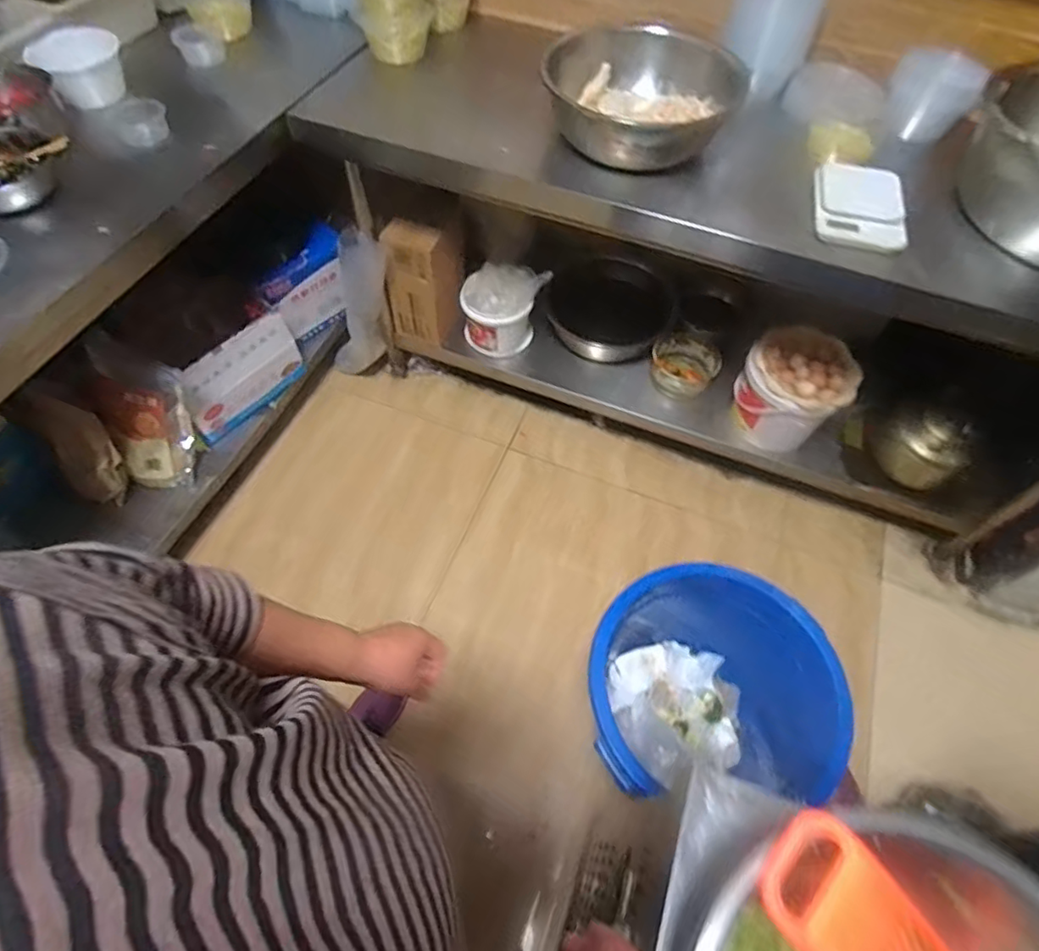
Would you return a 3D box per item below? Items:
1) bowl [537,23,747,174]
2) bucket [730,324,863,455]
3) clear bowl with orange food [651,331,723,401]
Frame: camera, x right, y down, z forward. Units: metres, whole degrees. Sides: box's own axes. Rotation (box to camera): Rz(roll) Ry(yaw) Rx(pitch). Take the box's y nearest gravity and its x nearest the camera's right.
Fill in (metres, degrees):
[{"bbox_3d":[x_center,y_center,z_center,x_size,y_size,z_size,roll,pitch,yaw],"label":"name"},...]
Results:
[{"bbox_3d":[0.232,-0.723,1.103,0.305,0.140,0.324,1,57,-2],"label":"bowl"},{"bbox_3d":[0.702,-0.208,1.538,0.255,0.285,0.281,26,60,14],"label":"bucket"},{"bbox_3d":[0.469,-0.312,1.677,0.186,0.105,0.220,31,61,16],"label":"clear bowl with orange food"}]

